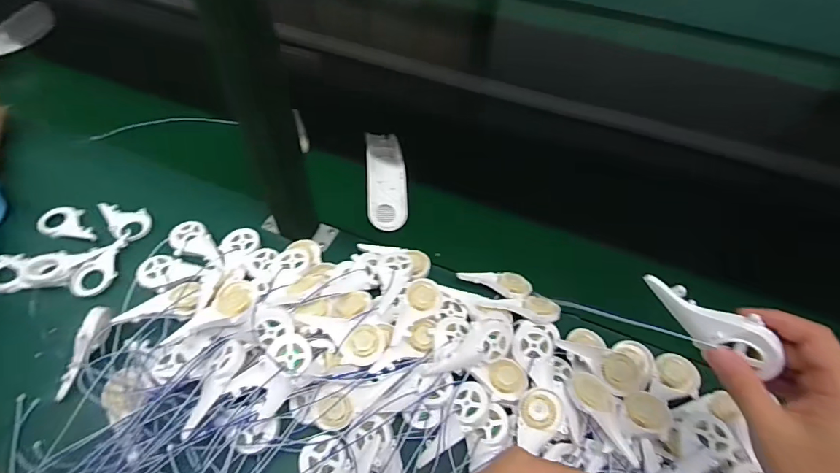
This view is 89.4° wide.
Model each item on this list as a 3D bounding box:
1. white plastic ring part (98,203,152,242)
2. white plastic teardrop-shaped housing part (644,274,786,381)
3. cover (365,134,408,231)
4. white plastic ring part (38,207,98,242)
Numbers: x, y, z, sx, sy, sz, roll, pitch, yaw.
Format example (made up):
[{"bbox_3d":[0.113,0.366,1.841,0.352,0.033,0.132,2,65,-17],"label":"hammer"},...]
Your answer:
[{"bbox_3d":[-0.399,-0.024,0.580,0.050,0.008,0.091,-30,60,-23],"label":"white plastic ring part"},{"bbox_3d":[0.203,0.062,0.300,0.017,0.031,0.092,-36,57,-25],"label":"white plastic teardrop-shaped housing part"},{"bbox_3d":[-0.050,-0.087,0.627,0.056,0.035,0.166,-4,69,-5],"label":"cover"},{"bbox_3d":[-0.467,-0.019,0.570,0.086,0.010,0.046,6,53,2],"label":"white plastic ring part"}]

